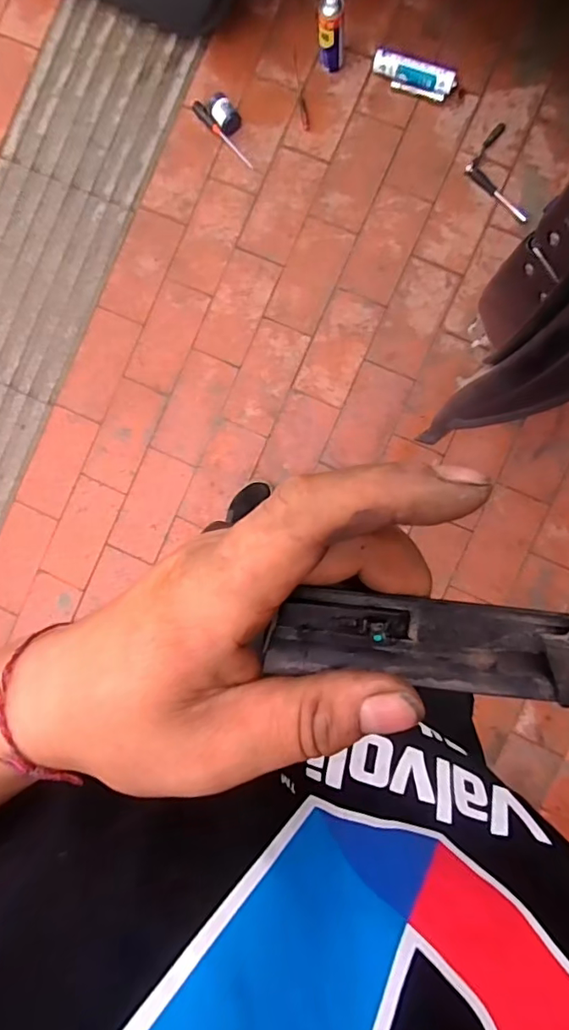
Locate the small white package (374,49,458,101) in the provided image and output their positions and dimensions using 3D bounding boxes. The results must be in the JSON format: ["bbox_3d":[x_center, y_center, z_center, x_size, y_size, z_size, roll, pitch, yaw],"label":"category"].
[{"bbox_3d":[0.337,-1.151,1.338,0.223,0.063,0.071,26,92,4],"label":"small white package"}]

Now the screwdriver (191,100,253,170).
[{"bbox_3d":[-0.178,-1.045,1.393,0.033,0.023,0.243,-40,87,3],"label":"screwdriver"}]

